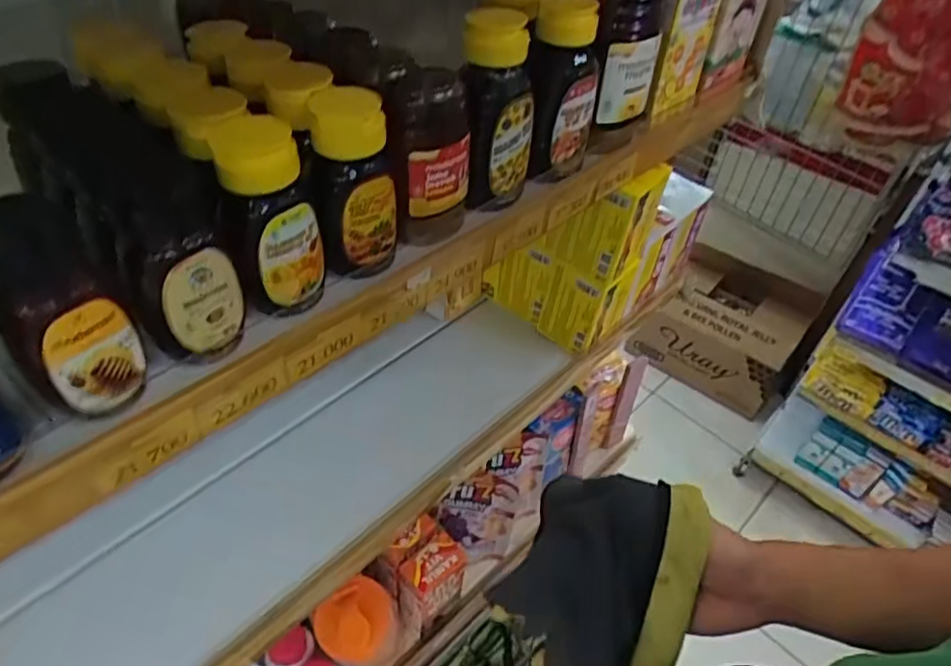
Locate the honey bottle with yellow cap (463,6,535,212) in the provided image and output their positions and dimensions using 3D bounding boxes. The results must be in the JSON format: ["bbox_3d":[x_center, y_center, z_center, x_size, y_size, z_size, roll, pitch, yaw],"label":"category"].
[{"bbox_3d":[0.014,-0.140,0.410,0.047,0.111,0.050,7,45,1],"label":"honey bottle with yellow cap"}]

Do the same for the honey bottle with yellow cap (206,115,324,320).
[{"bbox_3d":[-0.104,-0.058,0.335,0.044,0.099,0.038,-11,48,-17],"label":"honey bottle with yellow cap"}]

